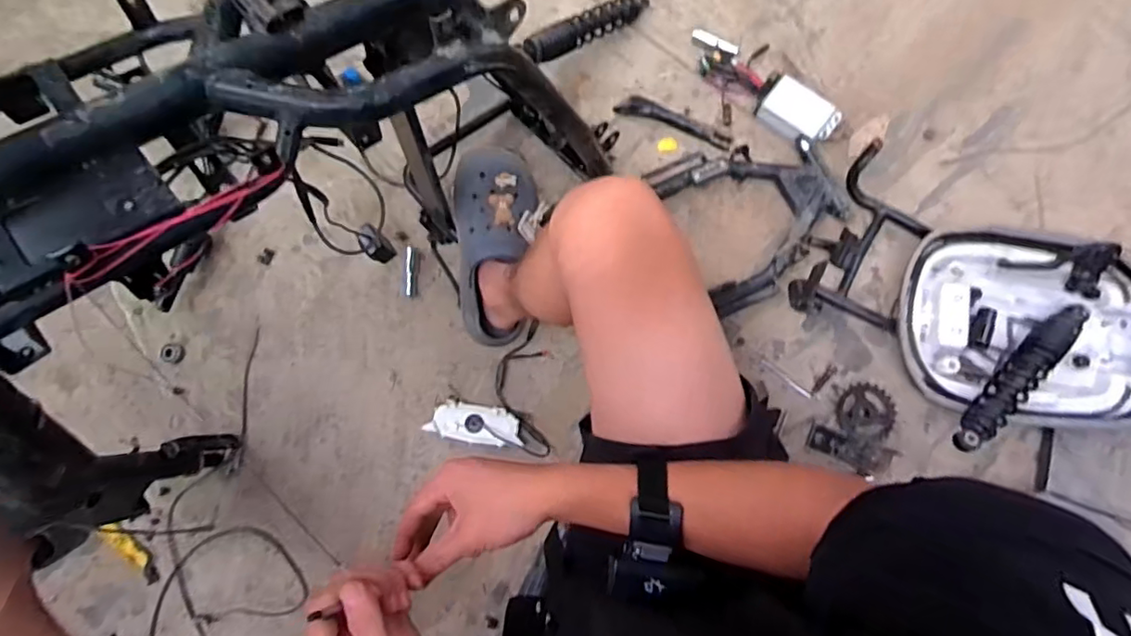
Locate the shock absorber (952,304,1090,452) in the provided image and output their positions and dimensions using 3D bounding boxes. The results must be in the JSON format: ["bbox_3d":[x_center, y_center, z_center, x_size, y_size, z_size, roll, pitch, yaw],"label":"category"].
[{"bbox_3d":[0.622,0.075,0.807,0.302,0.046,0.044,-39,81,-15],"label":"shock absorber"}]

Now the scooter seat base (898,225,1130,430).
[{"bbox_3d":[0.671,0.015,0.864,0.365,0.068,0.264,7,82,4],"label":"scooter seat base"}]

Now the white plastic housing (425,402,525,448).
[{"bbox_3d":[-0.135,0.161,0.901,0.143,0.035,0.054,8,82,4],"label":"white plastic housing"}]

